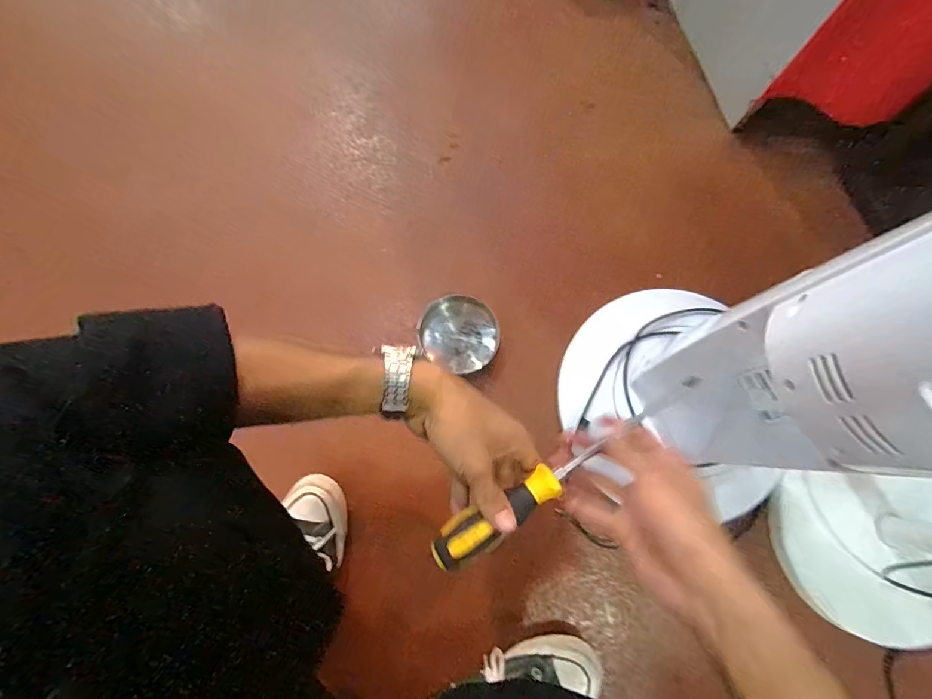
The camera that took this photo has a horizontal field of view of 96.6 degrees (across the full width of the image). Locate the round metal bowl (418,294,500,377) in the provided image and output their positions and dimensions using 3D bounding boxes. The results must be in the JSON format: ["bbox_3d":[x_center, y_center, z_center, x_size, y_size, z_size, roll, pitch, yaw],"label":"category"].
[{"bbox_3d":[-0.009,-0.024,0.643,0.118,0.047,0.109,0,79,0],"label":"round metal bowl"}]

